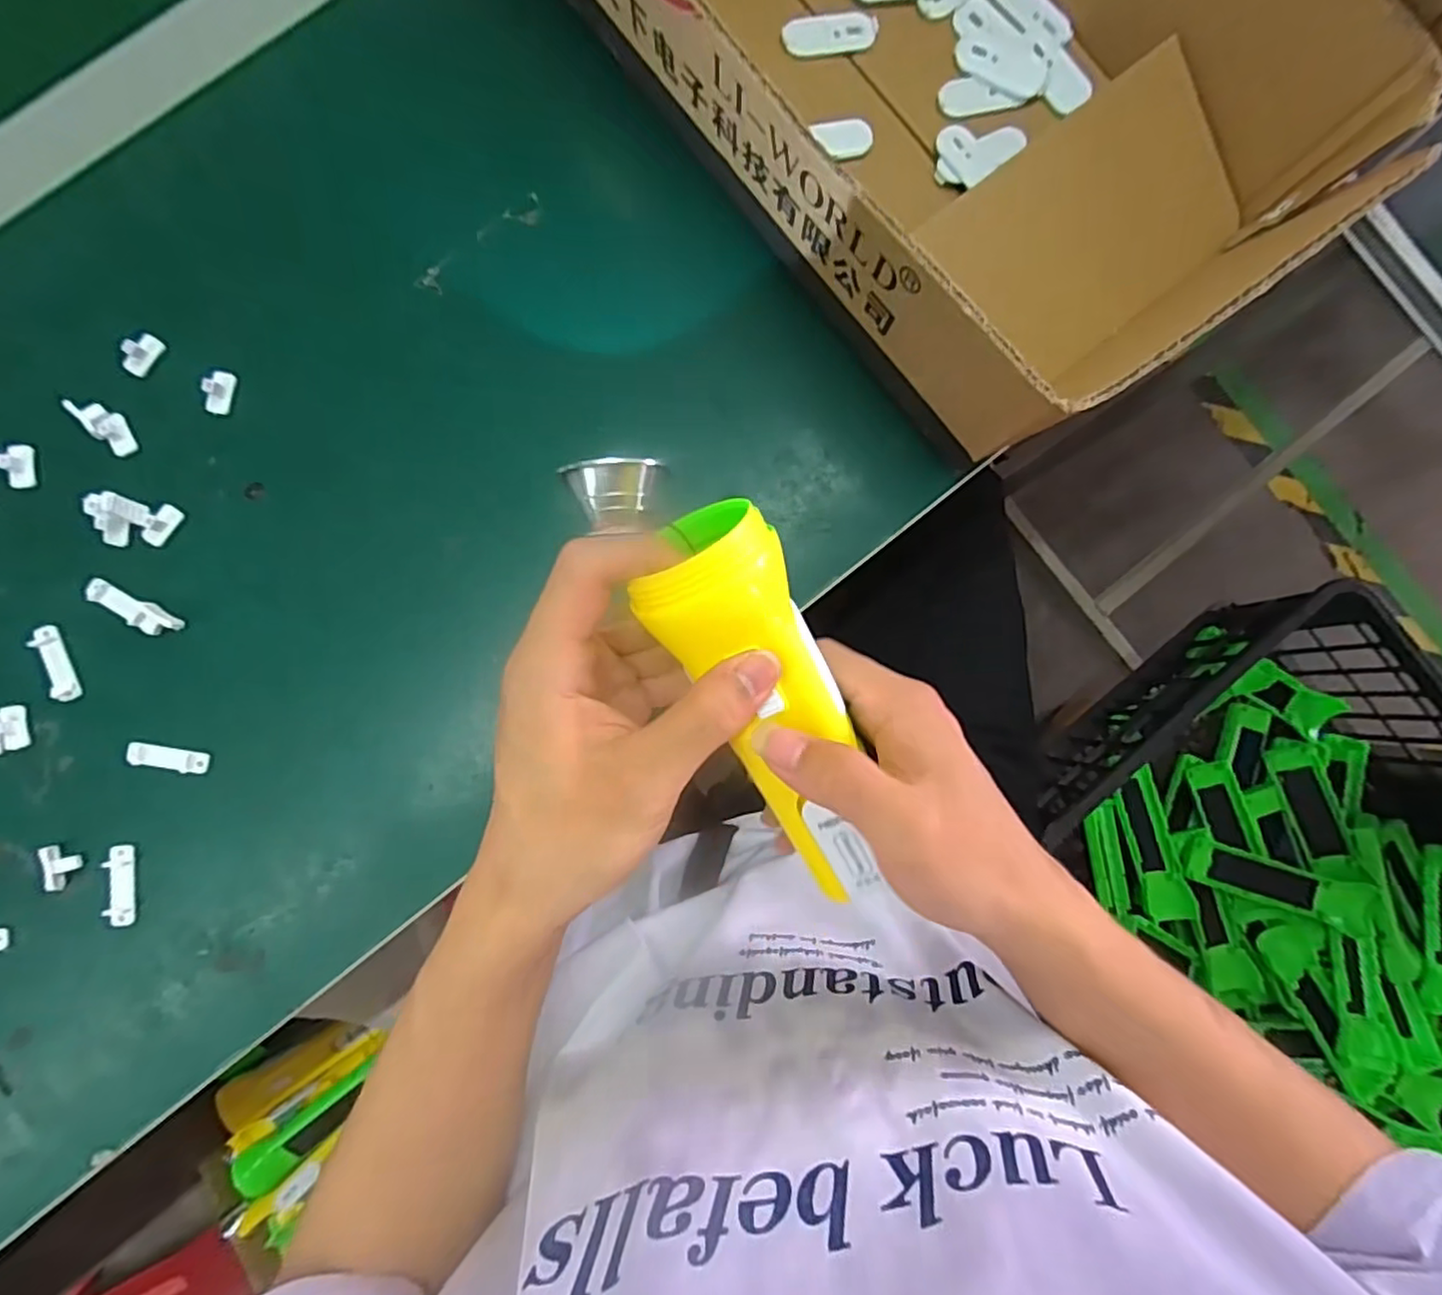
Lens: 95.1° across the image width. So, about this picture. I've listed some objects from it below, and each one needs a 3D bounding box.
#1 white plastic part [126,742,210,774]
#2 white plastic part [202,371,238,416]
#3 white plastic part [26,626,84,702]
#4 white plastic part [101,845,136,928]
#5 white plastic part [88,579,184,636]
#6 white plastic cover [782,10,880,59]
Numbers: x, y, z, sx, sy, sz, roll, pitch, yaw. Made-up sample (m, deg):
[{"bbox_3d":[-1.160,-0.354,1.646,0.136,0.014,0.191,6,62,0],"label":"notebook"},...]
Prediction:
[{"bbox_3d":[-0.263,0.053,0.313,0.035,0.006,0.010,13,86,-1],"label":"white plastic part"},{"bbox_3d":[-0.244,-0.124,0.320,0.009,0.012,0.020,15,86,-4],"label":"white plastic part"},{"bbox_3d":[-0.315,0.008,0.311,0.011,0.004,0.036,-21,88,-3],"label":"white plastic part"},{"bbox_3d":[-0.282,0.112,0.309,0.012,0.006,0.037,-5,87,-2],"label":"white plastic part"},{"bbox_3d":[-0.281,-0.018,0.315,0.045,0.008,0.013,26,86,0],"label":"white plastic part"},{"bbox_3d":[0.057,-0.313,0.338,0.050,0.006,0.016,-14,87,-3],"label":"white plastic cover"}]

